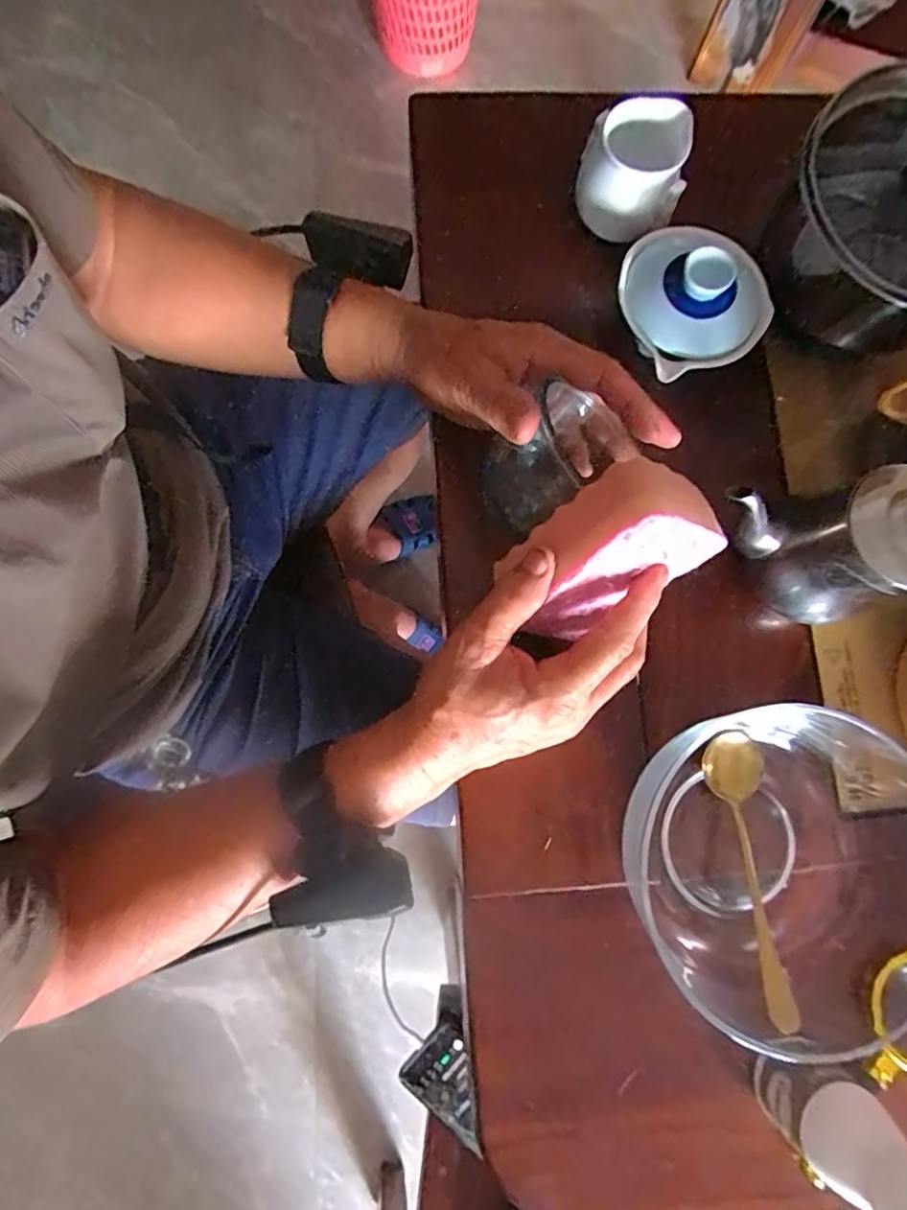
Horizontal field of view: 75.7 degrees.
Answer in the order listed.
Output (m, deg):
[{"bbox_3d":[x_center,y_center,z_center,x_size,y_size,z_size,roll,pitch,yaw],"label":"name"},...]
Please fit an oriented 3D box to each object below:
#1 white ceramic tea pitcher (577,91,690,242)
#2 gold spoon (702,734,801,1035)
[{"bbox_3d":[0.127,-0.307,0.412,0.069,0.063,0.064,19,80,0],"label":"white ceramic tea pitcher"},{"bbox_3d":[0.181,0.158,0.349,0.030,0.030,0.154,-4,75,0],"label":"gold spoon"}]

